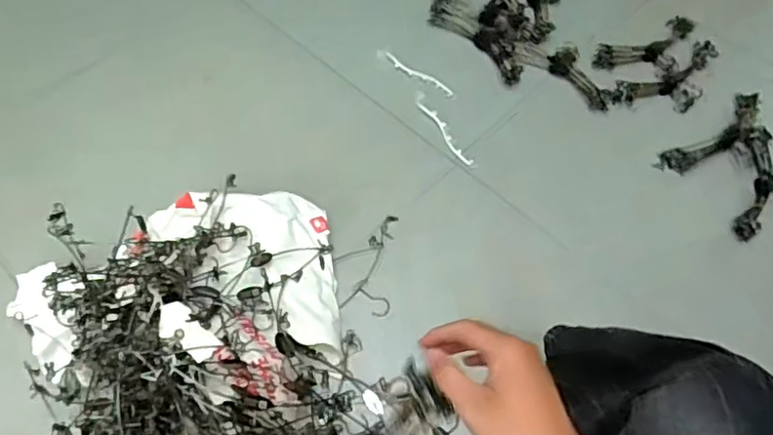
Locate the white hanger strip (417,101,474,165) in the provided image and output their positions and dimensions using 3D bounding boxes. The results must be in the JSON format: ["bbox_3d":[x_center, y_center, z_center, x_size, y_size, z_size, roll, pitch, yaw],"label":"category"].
[{"bbox_3d":[0.126,-0.184,1.270,0.028,0.009,0.194,-25,64,-15],"label":"white hanger strip"}]

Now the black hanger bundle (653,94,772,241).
[{"bbox_3d":[0.737,-0.116,1.214,0.293,0.035,0.241,-33,66,-19],"label":"black hanger bundle"}]

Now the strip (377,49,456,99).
[{"bbox_3d":[0.068,-0.333,1.365,0.218,0.004,0.031,34,64,16],"label":"strip"}]

